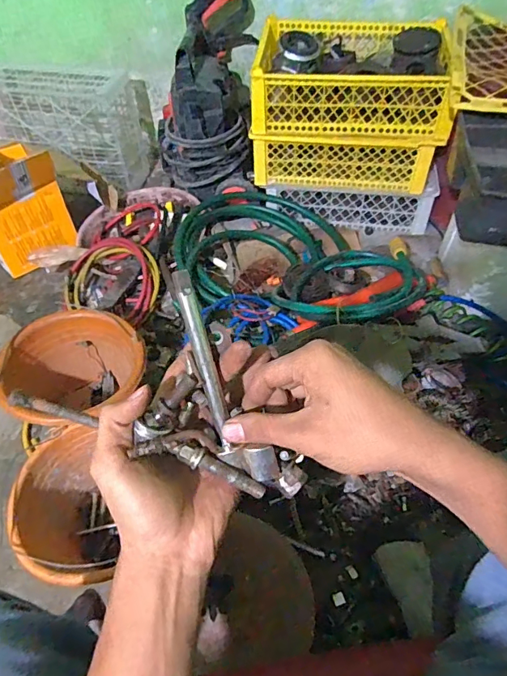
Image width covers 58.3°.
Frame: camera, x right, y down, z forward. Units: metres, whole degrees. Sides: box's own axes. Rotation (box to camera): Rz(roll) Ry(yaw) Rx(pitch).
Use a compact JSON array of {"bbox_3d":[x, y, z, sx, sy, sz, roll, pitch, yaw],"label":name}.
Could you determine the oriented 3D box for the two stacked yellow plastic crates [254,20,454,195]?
[{"bbox_3d":[0.224,-0.552,1.106,0.420,0.274,0.330,6,52,6],"label":"two stacked yellow plastic crates"}]

